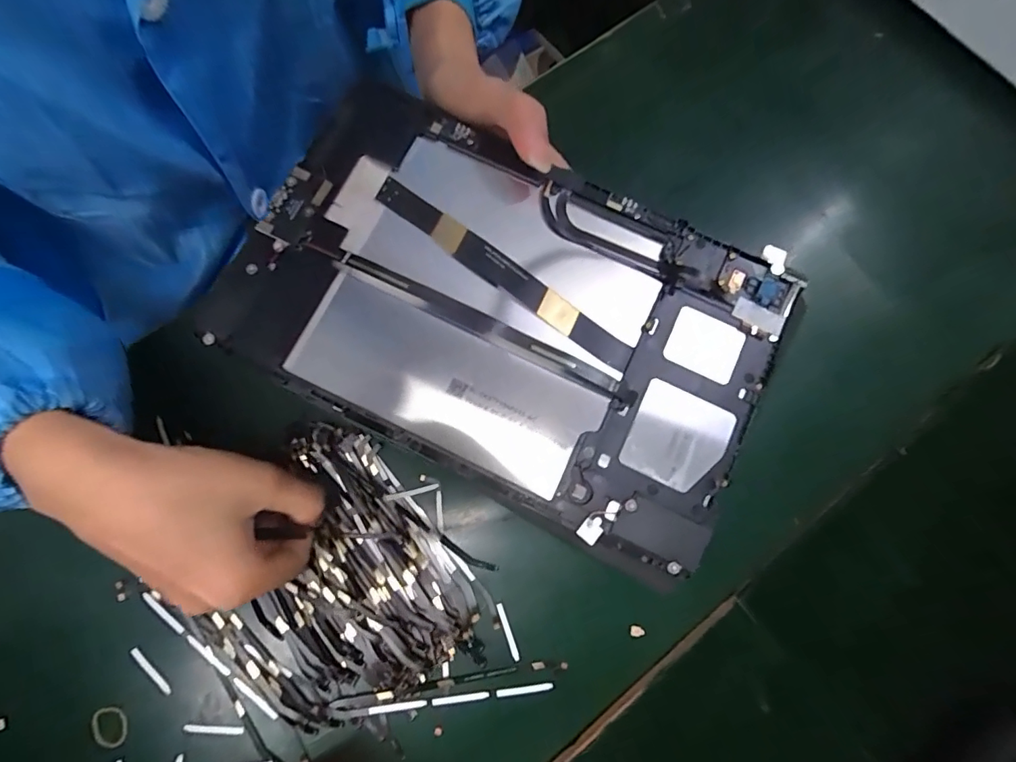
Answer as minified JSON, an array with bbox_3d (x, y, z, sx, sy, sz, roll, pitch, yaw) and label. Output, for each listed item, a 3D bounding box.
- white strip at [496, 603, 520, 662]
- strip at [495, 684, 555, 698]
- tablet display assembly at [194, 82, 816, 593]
[{"bbox_3d":[0.000,0.146,0.283,0.004,0.004,0.033,-19,80,-5],"label":"white strip"},{"bbox_3d":[0.010,0.177,0.278,0.032,0.004,0.004,-6,80,-2],"label":"strip"},{"bbox_3d":[0.000,-0.031,0.222,0.236,0.013,0.148,28,80,4],"label":"tablet display assembly"}]

